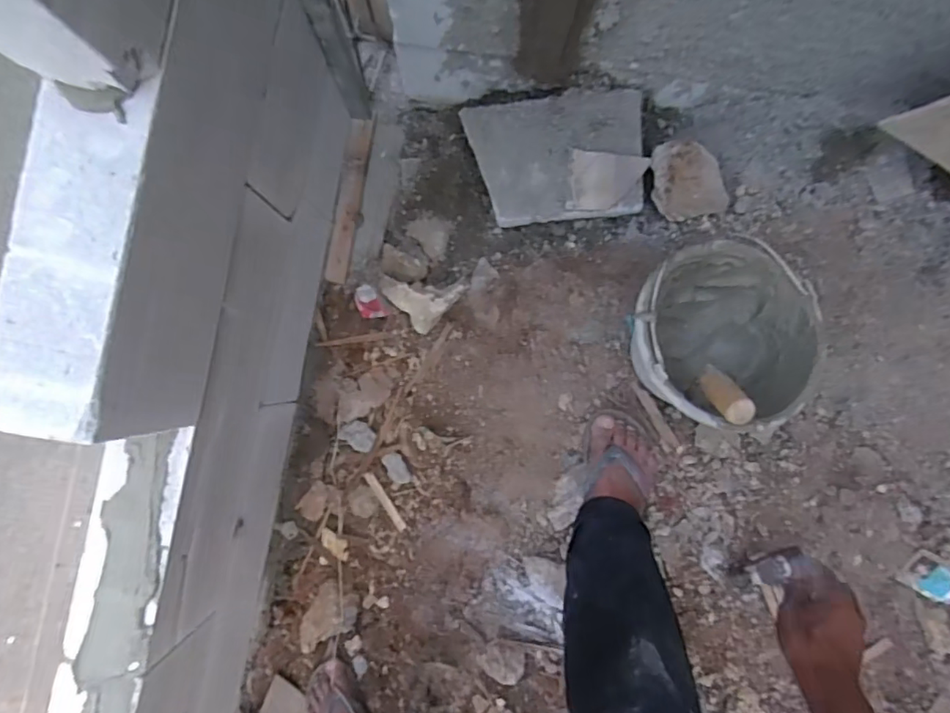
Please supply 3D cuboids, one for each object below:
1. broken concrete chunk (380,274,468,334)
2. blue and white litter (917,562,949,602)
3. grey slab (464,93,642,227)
[{"bbox_3d":[-0.104,-0.097,1.069,0.156,0.045,0.096,6,87,-4],"label":"broken concrete chunk"},{"bbox_3d":[0.707,0.346,0.851,0.055,0.016,0.048,22,86,-3],"label":"blue and white litter"},{"bbox_3d":[0.136,-0.336,0.956,0.285,0.028,0.200,-3,101,11],"label":"grey slab"}]

